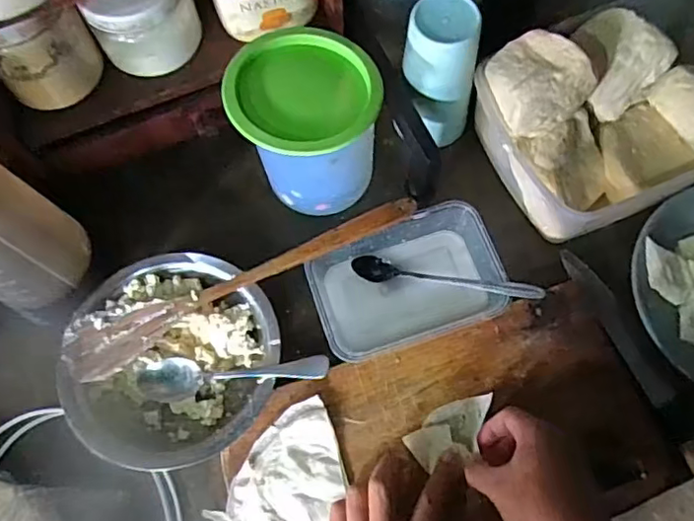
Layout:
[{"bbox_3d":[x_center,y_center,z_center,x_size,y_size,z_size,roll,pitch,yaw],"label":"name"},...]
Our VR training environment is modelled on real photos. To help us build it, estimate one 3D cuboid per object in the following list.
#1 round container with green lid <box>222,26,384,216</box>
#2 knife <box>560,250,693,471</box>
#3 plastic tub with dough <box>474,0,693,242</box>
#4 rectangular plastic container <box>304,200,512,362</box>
[{"bbox_3d":[-0.034,-0.118,0.546,0.120,0.138,0.111,-1,69,2],"label":"round container with green lid"},{"bbox_3d":[0.278,0.110,0.533,0.035,0.013,0.279,-27,70,-8],"label":"knife"},{"bbox_3d":[0.269,-0.156,0.564,0.260,0.108,0.185,-26,70,-7],"label":"plastic tub with dough"},{"bbox_3d":[0.056,0.024,0.566,0.168,0.050,0.113,-20,69,-5],"label":"rectangular plastic container"}]

